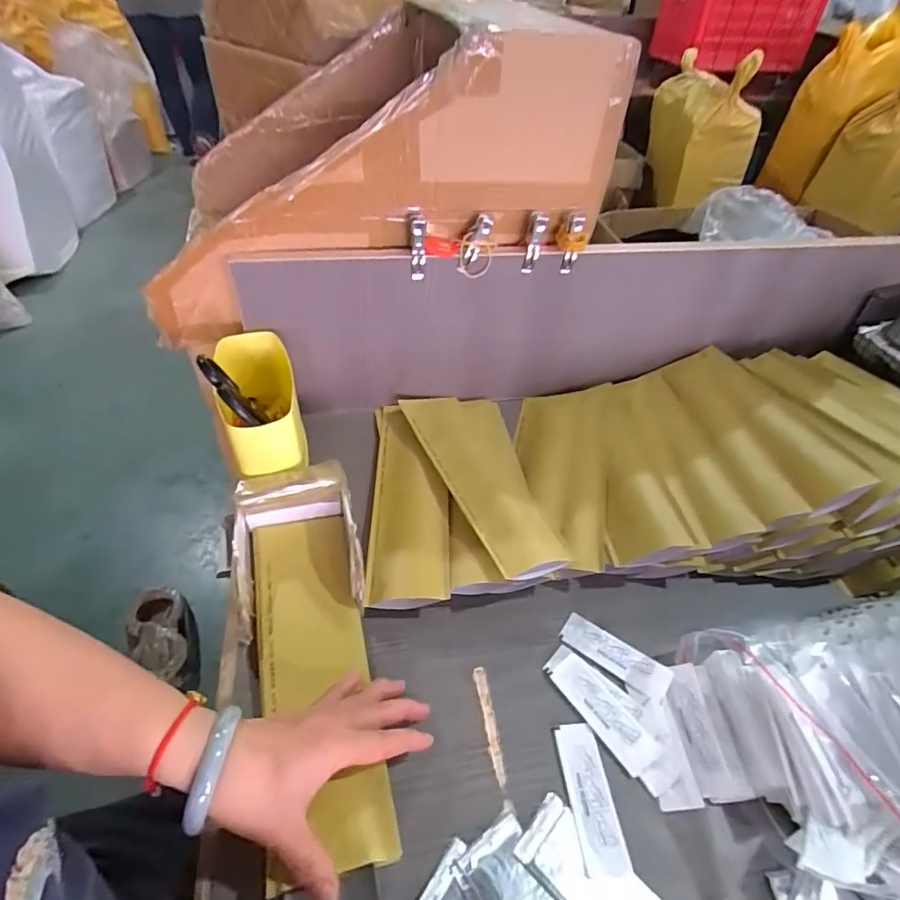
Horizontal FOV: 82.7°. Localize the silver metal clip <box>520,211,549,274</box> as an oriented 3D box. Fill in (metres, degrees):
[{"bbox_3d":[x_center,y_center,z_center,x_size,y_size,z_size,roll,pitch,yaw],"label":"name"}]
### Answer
[{"bbox_3d":[0.091,-0.222,0.545,0.020,0.061,0.024,10,46,6],"label":"silver metal clip"}]

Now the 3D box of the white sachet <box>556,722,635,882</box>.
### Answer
[{"bbox_3d":[0.101,0.249,0.369,0.031,0.004,0.092,-2,46,-6],"label":"white sachet"}]

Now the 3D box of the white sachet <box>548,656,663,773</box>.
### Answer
[{"bbox_3d":[0.122,0.208,0.408,0.032,0.006,0.093,-27,53,-26],"label":"white sachet"}]

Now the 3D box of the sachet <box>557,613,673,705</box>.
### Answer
[{"bbox_3d":[0.143,0.176,0.442,0.093,0.005,0.034,29,51,23],"label":"sachet"}]

